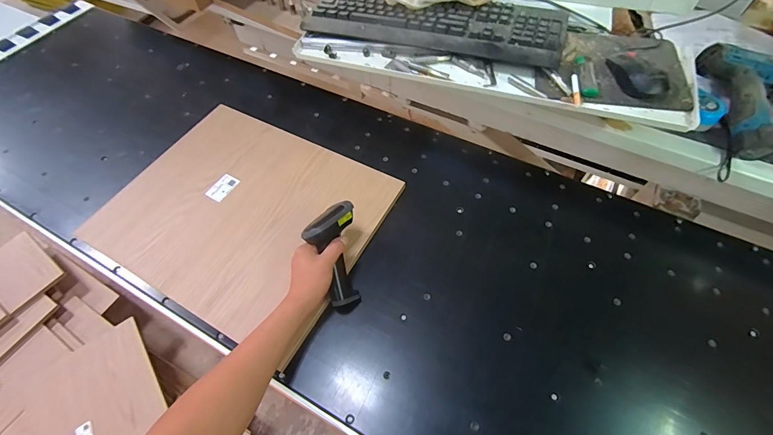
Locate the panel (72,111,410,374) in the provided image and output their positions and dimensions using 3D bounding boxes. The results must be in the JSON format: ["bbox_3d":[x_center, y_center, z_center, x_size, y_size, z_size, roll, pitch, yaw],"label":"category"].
[{"bbox_3d":[-0.276,-0.017,0.717,0.499,0.017,0.395,25,63,16],"label":"panel"}]

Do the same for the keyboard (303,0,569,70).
[{"bbox_3d":[0.083,-0.349,0.645,0.437,0.026,0.147,15,59,11],"label":"keyboard"}]

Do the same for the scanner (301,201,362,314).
[{"bbox_3d":[-0.082,0.070,0.608,0.083,0.053,0.181,-12,95,-3],"label":"scanner"}]

